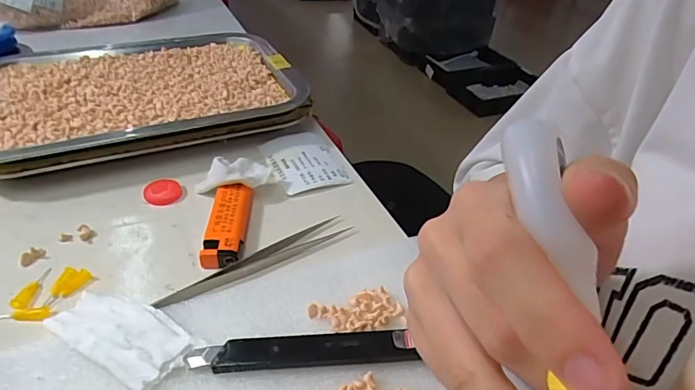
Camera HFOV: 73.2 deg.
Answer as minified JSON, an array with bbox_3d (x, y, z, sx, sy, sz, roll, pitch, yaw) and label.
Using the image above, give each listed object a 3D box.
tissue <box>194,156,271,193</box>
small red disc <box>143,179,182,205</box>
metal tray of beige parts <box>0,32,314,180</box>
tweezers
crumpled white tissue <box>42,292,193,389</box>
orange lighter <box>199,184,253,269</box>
[{"bbox_3d":[-0.082,-0.014,0.333,0.052,0.021,0.022,-4,39,-11],"label":"tissue"},{"bbox_3d":[-0.132,-0.002,0.335,0.025,0.008,0.022,-6,39,-13],"label":"small red disc"},{"bbox_3d":[-0.186,-0.092,0.413,0.267,0.034,0.190,-14,42,-23],"label":"metal tray of beige parts"},{"bbox_3d":[-0.053,0.039,0.285,0.126,0.004,0.015,-23,46,-31],"label":"tweezers"},{"bbox_3d":[-0.115,0.069,0.236,0.074,0.007,0.035,22,41,21],"label":"crumpled white tissue"},{"bbox_3d":[-0.077,0.018,0.304,0.024,0.013,0.066,2,38,-4],"label":"orange lighter"}]

